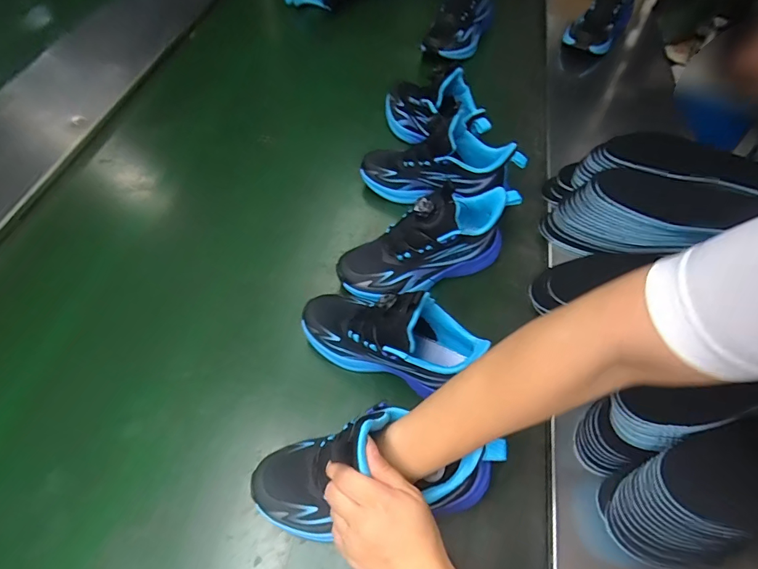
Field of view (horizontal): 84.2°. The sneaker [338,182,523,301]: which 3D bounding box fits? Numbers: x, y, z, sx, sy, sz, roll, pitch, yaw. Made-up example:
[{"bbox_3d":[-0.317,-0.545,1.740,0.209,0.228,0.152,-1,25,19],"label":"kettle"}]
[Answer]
[{"bbox_3d":[0.063,-0.052,0.532,0.232,0.127,0.077,-19,58,-10],"label":"sneaker"}]

